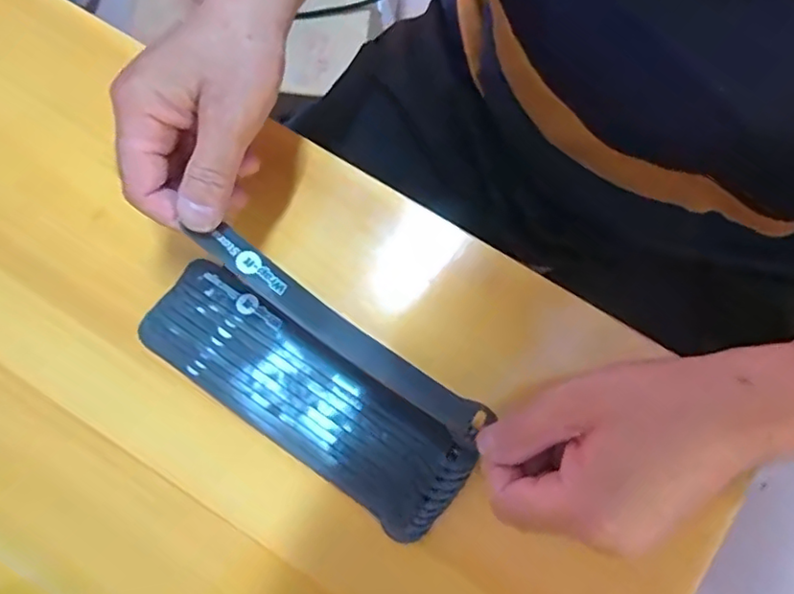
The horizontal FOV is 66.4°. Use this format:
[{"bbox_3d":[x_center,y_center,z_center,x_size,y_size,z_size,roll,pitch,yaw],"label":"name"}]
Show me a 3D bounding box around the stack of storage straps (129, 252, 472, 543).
[{"bbox_3d":[-0.054,0.055,0.345,0.197,0.016,0.062,35,82,8],"label":"stack of storage straps"}]

